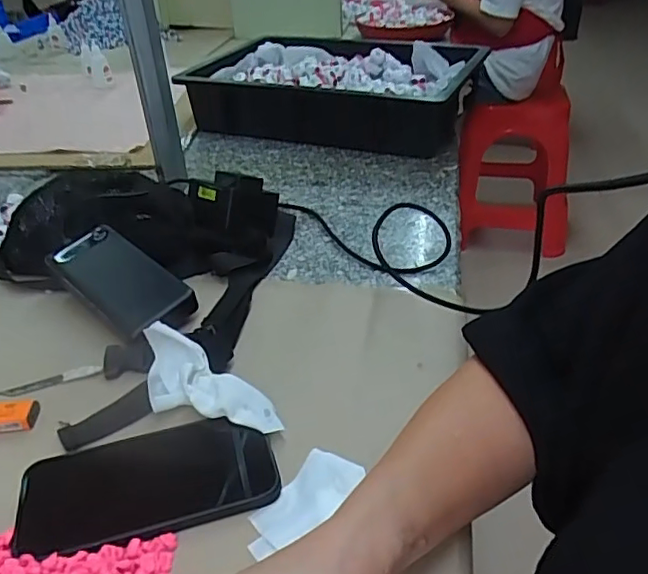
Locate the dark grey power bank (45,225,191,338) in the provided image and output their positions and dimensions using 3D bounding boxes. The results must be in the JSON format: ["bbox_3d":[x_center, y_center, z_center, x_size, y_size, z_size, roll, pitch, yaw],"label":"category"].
[{"bbox_3d":[-0.199,-0.009,0.552,0.148,0.016,0.071,34,70,28],"label":"dark grey power bank"}]

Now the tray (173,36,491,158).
[{"bbox_3d":[0.023,-0.340,0.996,0.434,0.095,0.336,12,37,22],"label":"tray"}]

